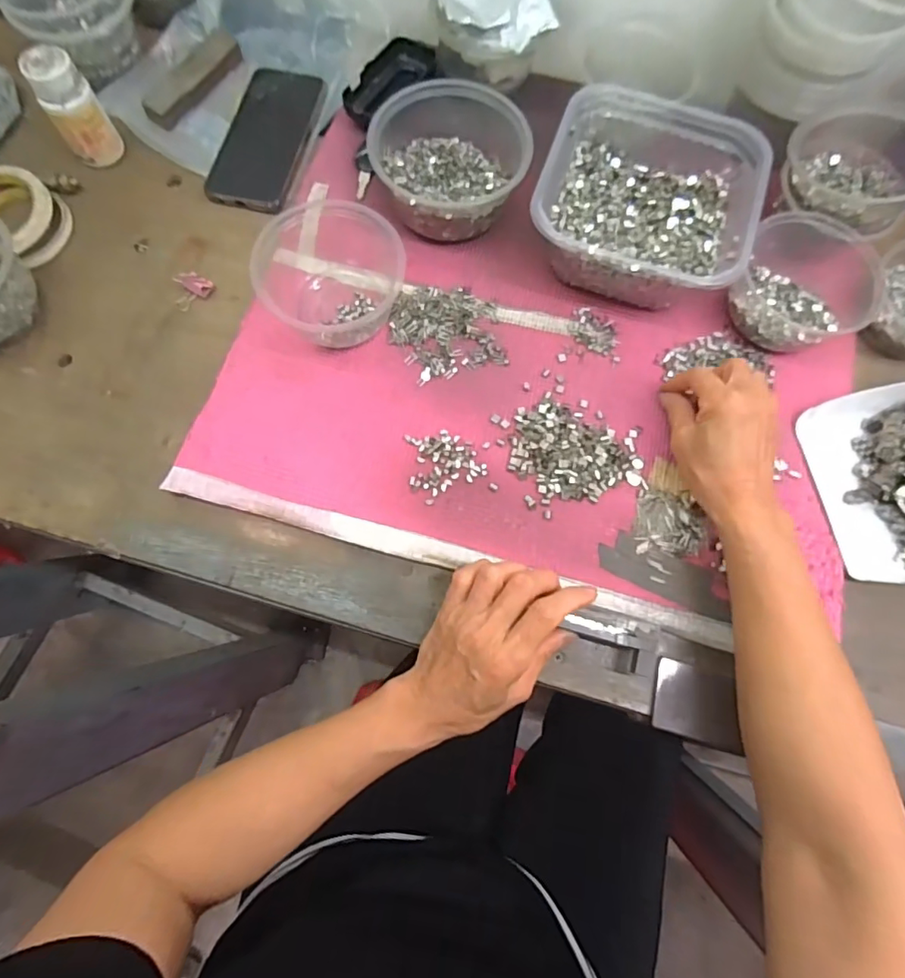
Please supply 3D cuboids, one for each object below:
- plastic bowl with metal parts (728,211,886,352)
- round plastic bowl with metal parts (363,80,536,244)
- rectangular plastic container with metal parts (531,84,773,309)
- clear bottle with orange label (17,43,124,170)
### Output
[{"bbox_3d":[0.299,-0.174,0.457,0.117,0.051,0.111,0,75,-1],"label":"plastic bowl with metal parts"},{"bbox_3d":[-0.003,-0.296,0.474,0.133,0.069,0.135,0,75,-1],"label":"round plastic bowl with metal parts"},{"bbox_3d":[0.164,-0.248,0.463,0.169,0.074,0.174,18,75,3],"label":"rectangular plastic container with metal parts"},{"bbox_3d":[-0.339,-0.340,0.479,0.044,0.080,0.039,-32,78,-9],"label":"clear bottle with orange label"}]

